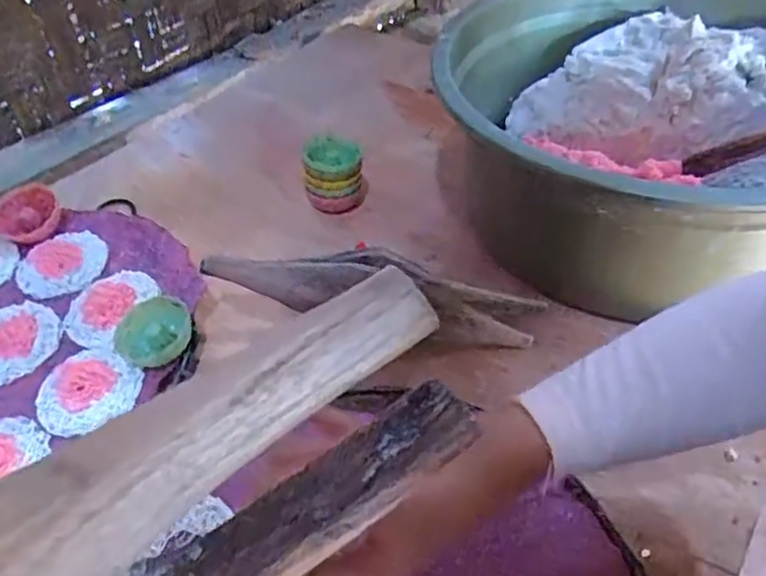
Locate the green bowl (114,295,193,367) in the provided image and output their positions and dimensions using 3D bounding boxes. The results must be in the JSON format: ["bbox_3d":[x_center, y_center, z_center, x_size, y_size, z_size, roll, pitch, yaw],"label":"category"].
[{"bbox_3d":[-0.185,0.033,0.502,0.059,0.020,0.062,0,44,0],"label":"green bowl"}]

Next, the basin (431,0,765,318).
[{"bbox_3d":[0.252,-0.148,0.598,0.401,0.211,0.385,0,44,0],"label":"basin"}]

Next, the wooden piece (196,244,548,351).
[{"bbox_3d":[0.001,0.003,0.524,0.289,0.049,0.058,12,43,-14],"label":"wooden piece"}]

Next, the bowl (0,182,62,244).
[{"bbox_3d":[-0.345,-0.073,0.604,0.060,0.033,0.054,-26,50,-25],"label":"bowl"}]

